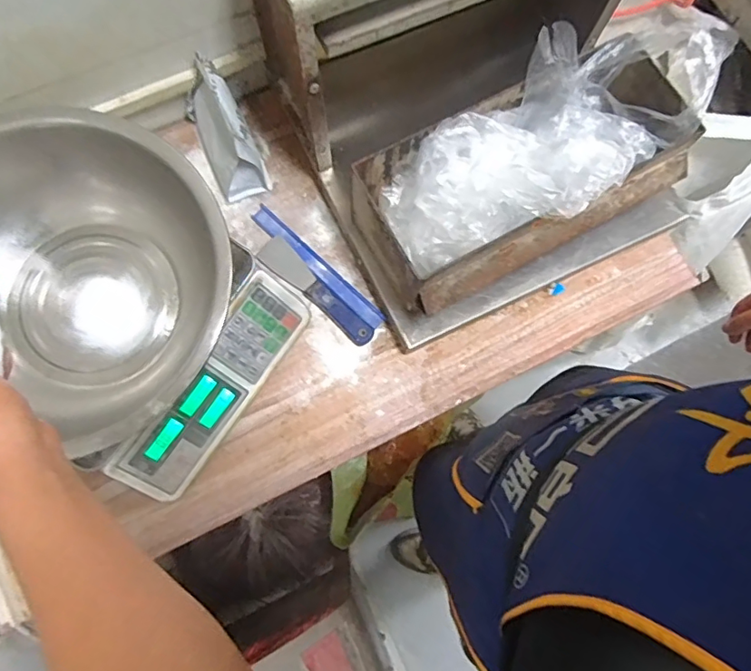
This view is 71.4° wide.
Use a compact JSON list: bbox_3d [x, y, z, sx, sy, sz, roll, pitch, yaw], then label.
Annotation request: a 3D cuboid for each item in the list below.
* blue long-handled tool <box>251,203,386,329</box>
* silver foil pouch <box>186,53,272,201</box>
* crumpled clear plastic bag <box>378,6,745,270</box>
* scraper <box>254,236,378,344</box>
[{"bbox_3d":[-0.089,-0.106,0.790,0.259,0.012,0.031,43,79,8],"label":"blue long-handled tool"},{"bbox_3d":[-0.230,-0.306,0.787,0.081,0.108,0.169,-22,78,-7],"label":"silver foil pouch"},{"bbox_3d":[0.217,-0.242,0.659,0.424,0.124,0.195,-35,80,-9],"label":"crumpled clear plastic bag"},{"bbox_3d":[-0.087,-0.069,0.778,0.215,0.017,0.044,41,79,8],"label":"scraper"}]

